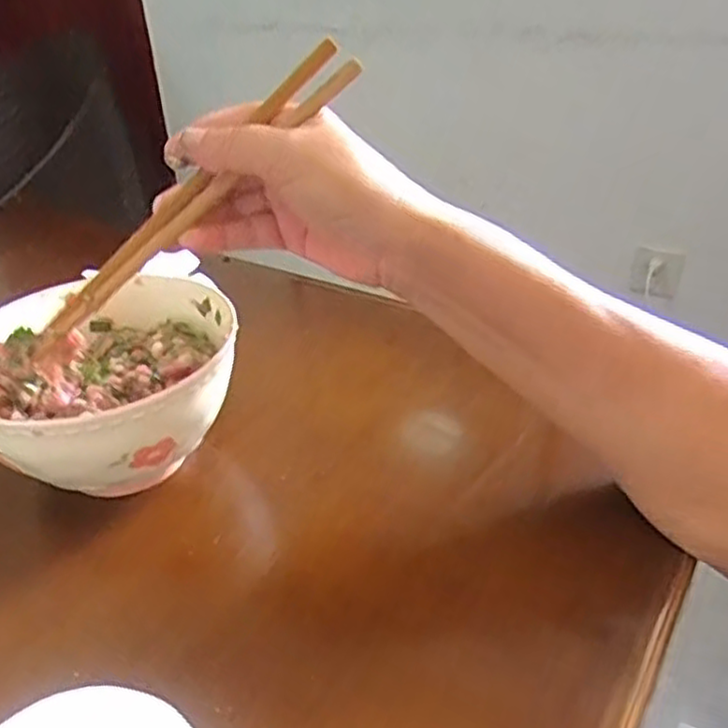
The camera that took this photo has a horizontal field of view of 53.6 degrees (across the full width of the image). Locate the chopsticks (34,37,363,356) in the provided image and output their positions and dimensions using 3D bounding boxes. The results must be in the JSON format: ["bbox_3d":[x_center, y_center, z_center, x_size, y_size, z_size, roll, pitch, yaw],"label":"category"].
[{"bbox_3d":[-0.087,-0.079,0.359,0.210,0.020,0.016,-42,36,7],"label":"chopsticks"}]

